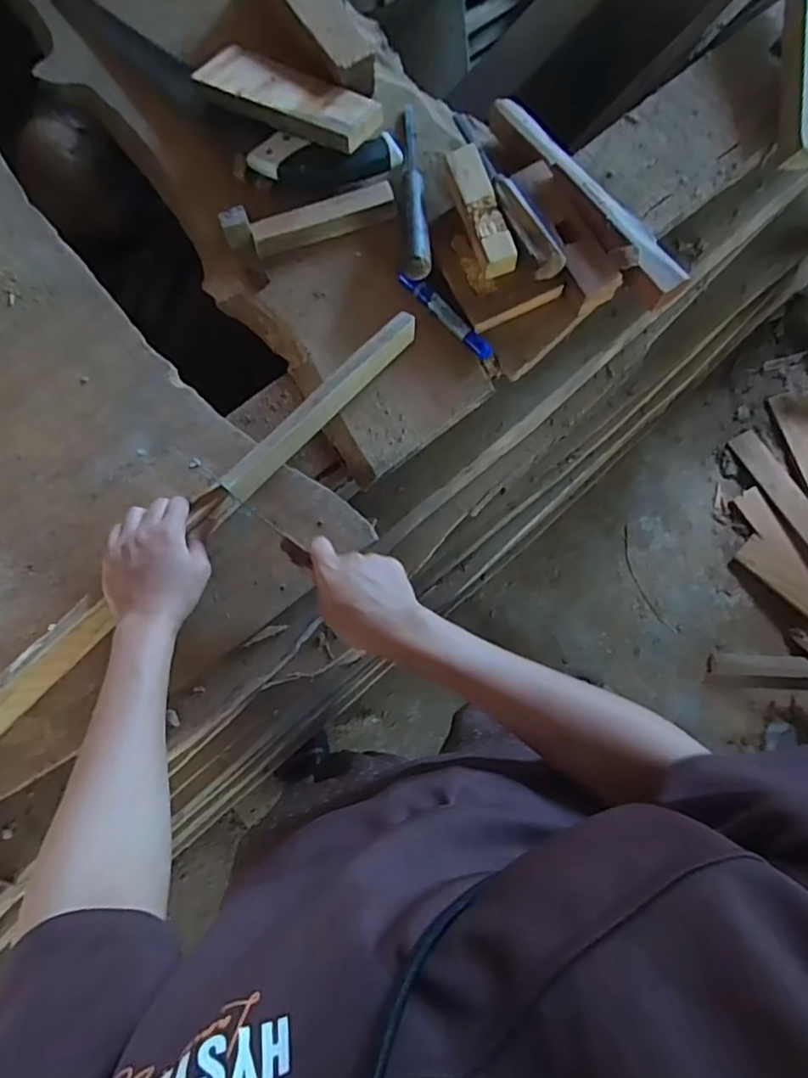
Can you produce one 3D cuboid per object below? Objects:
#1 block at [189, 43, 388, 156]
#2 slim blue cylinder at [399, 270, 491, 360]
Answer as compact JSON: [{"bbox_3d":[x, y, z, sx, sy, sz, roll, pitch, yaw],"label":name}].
[{"bbox_3d":[-0.127,-0.493,0.661,0.205,0.019,0.077,29,76,10],"label":"block"},{"bbox_3d":[0.044,-0.242,0.641,0.133,0.022,0.017,44,81,8],"label":"slim blue cylinder"}]

